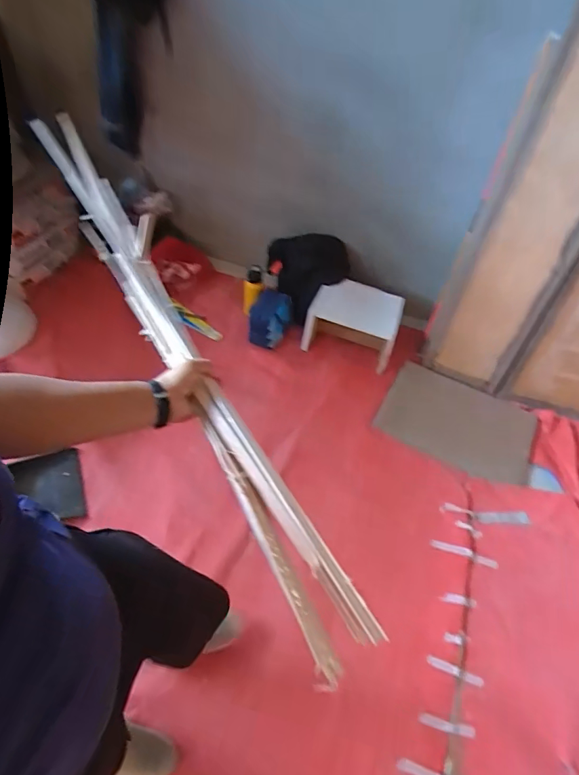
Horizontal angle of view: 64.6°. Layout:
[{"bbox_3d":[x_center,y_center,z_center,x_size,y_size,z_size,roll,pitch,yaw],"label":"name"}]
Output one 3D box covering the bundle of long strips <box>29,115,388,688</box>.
[{"bbox_3d":[-0.224,-0.124,0.788,0.097,0.100,1.183,-23,61,-21],"label":"bundle of long strips"}]

